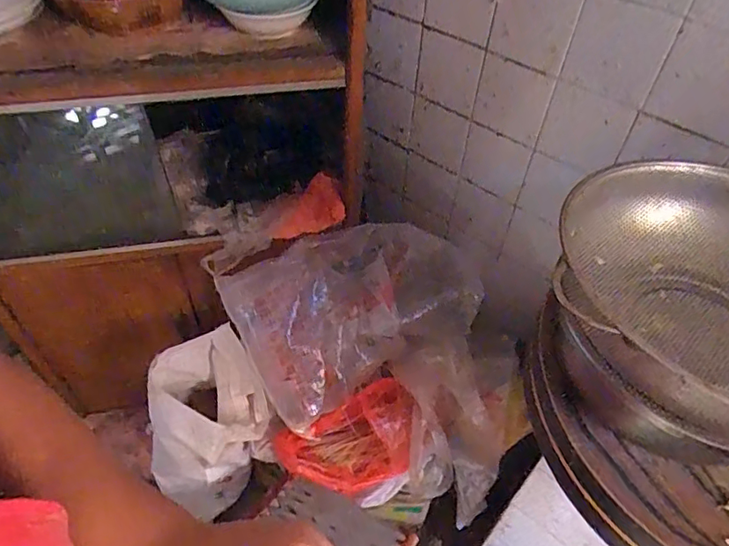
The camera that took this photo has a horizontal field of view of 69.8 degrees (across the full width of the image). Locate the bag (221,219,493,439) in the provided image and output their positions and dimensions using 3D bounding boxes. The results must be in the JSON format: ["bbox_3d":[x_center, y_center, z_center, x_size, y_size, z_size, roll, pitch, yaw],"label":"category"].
[{"bbox_3d":[-0.022,0.059,1.085,0.492,0.339,0.086,-31,12,-5],"label":"bag"}]

